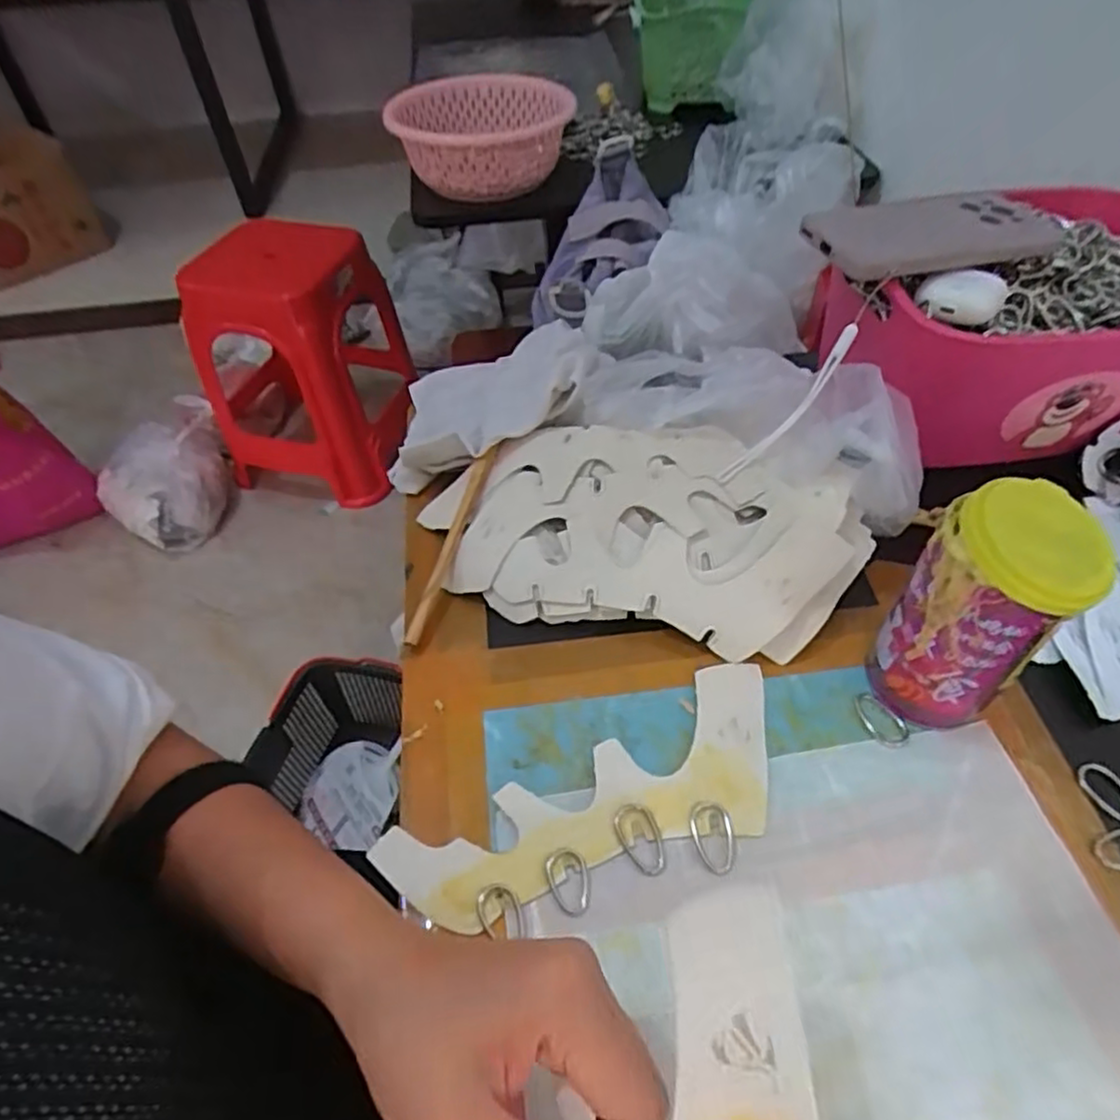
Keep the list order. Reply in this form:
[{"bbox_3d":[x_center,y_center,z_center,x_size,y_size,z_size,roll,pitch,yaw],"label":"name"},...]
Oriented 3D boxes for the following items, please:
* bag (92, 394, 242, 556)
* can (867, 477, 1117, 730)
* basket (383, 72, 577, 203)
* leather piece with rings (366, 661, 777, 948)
[{"bbox_3d":[-0.856,-0.178,1.487,0.258,0.136,0.332,-16,50,-11],"label":"bag"},{"bbox_3d":[0.204,0.030,0.342,0.056,0.134,0.060,-1,49,1],"label":"can"},{"bbox_3d":[-0.096,-0.506,0.831,0.210,0.084,0.204,-10,49,-7],"label":"basket"},{"bbox_3d":[0.026,0.129,0.349,0.219,0.005,0.086,-22,52,-17],"label":"leather piece with rings"}]

